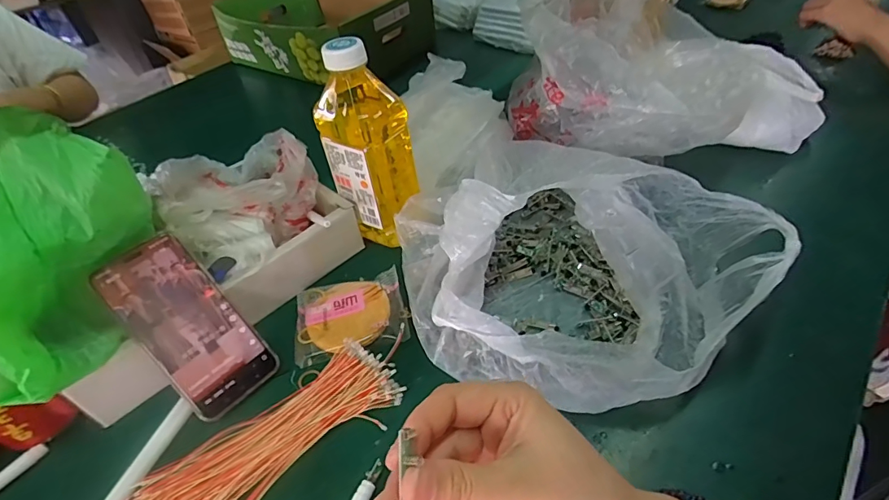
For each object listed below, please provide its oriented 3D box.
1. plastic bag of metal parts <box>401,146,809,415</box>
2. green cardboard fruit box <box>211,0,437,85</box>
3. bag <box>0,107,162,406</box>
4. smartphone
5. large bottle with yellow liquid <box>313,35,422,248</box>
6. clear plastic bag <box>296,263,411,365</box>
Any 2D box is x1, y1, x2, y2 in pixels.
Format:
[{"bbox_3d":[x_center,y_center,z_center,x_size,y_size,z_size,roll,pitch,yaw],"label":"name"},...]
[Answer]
[{"bbox_3d":[0.117,-0.004,0.437,0.309,0.093,0.291,-24,46,-17],"label":"plastic bag of metal parts"},{"bbox_3d":[-0.246,-0.487,0.998,0.415,0.113,0.350,22,51,28],"label":"green cardboard fruit box"},{"bbox_3d":[-0.298,0.006,0.351,0.159,0.166,0.107,-36,51,-27],"label":"bag"},{"bbox_3d":[-0.224,0.066,0.409,0.075,0.007,0.159,-40,96,-29],"label":"smartphone"},{"bbox_3d":[-0.081,-0.107,0.493,0.084,0.205,0.063,24,52,29],"label":"large bottle with yellow liquid"},{"bbox_3d":[-0.093,0.063,0.469,0.108,0.017,0.095,-11,44,-4],"label":"clear plastic bag"}]

